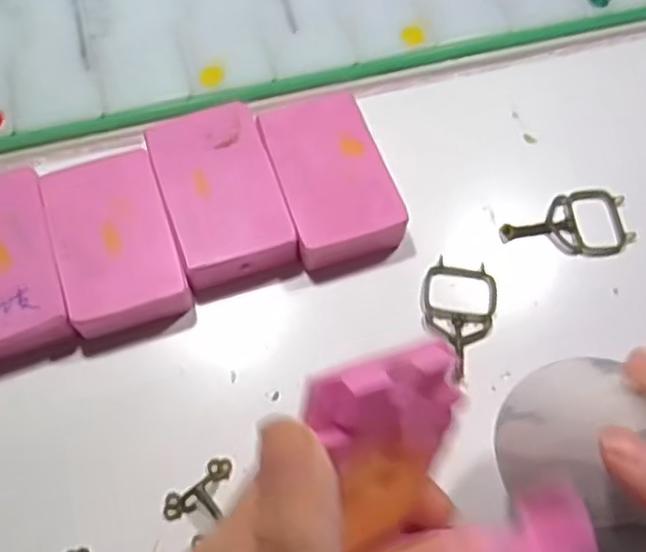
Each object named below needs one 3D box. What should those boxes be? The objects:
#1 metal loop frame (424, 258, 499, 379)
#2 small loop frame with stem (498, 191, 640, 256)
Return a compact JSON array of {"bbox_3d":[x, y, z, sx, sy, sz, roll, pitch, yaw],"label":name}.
[{"bbox_3d":[0.053,0.016,0.266,0.028,0.004,0.048,9,66,3],"label":"metal loop frame"},{"bbox_3d":[0.101,-0.021,0.285,0.054,0.004,0.030,-7,66,-4],"label":"small loop frame with stem"}]

